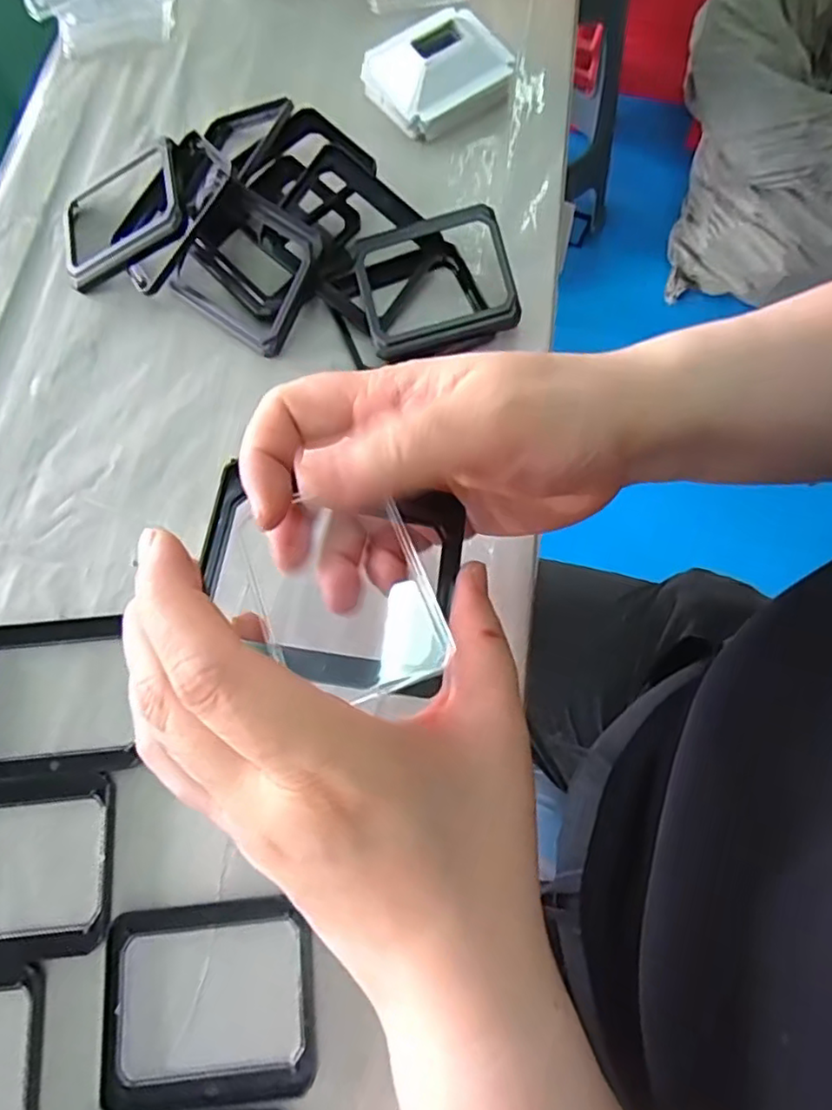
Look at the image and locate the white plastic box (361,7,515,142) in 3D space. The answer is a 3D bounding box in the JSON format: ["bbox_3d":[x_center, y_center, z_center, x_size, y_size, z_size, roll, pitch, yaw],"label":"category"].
[{"bbox_3d":[0.015,-0.293,0.388,0.077,0.031,0.059,-32,73,-9],"label":"white plastic box"}]

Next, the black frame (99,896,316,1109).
[{"bbox_3d":[-0.081,0.175,0.252,0.080,0.007,0.069,-5,71,0],"label":"black frame"}]

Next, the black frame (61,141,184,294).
[{"bbox_3d":[-0.162,-0.187,0.357,0.080,0.015,0.074,-19,69,17],"label":"black frame"}]

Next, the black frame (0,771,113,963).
[{"bbox_3d":[-0.170,0.130,0.266,0.083,0.004,0.068,-7,71,0],"label":"black frame"}]

